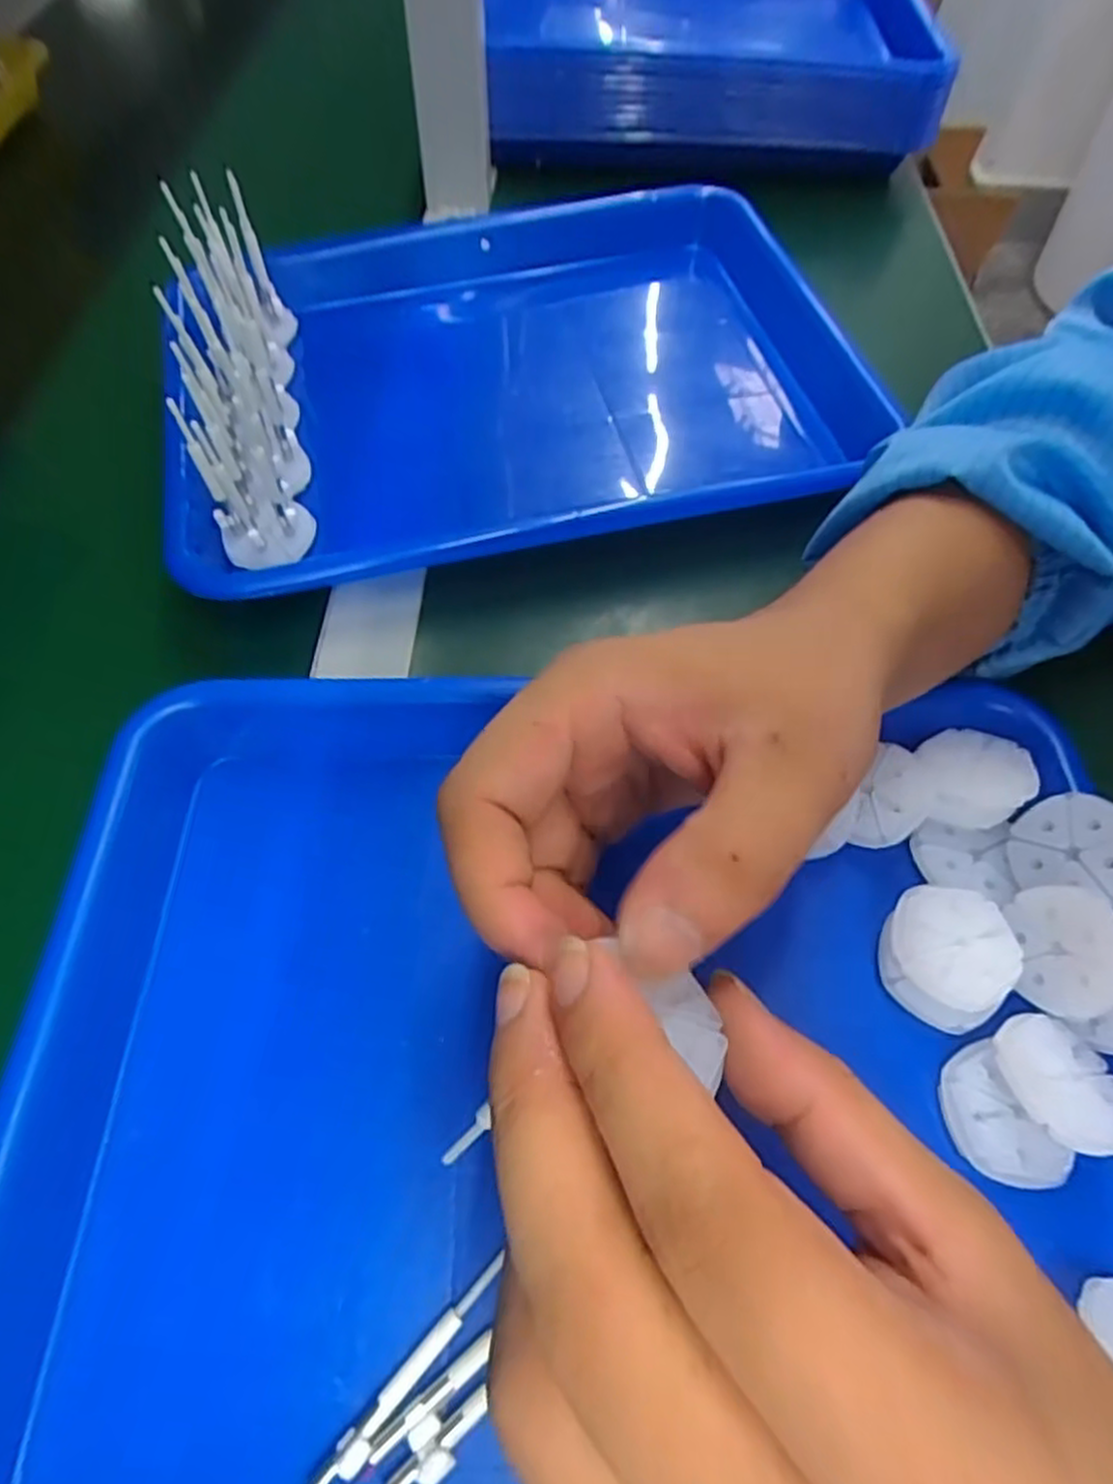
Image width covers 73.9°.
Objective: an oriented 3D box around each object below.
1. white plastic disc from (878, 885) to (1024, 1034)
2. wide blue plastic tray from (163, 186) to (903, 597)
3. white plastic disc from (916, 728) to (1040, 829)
[{"bbox_3d":[0.123,0.065,0.232,0.037,0.008,0.041,31,64,16],"label":"white plastic disc"},{"bbox_3d":[-0.016,-0.190,0.382,0.340,0.057,0.235,-9,58,-6],"label":"wide blue plastic tray"},{"bbox_3d":[0.145,0.010,0.257,0.036,0.009,0.040,18,61,9],"label":"white plastic disc"}]

